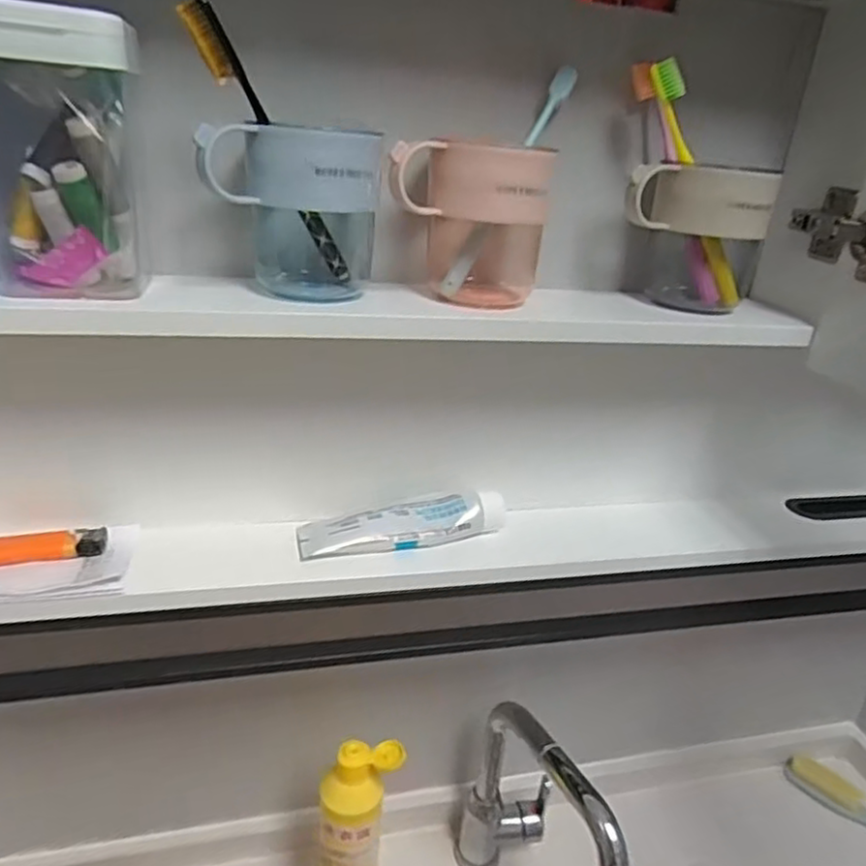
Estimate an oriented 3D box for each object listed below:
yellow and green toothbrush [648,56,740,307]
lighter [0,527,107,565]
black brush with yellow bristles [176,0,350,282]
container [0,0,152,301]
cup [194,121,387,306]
[{"bbox_3d":[0.191,-0.173,0.489,0.017,0.178,0.013,-22,21,13],"label":"yellow and green toothbrush"},{"bbox_3d":[-0.275,0.080,0.481,0.079,0.013,0.023,-3,26,-19],"label":"lighter"},{"bbox_3d":[-0.093,-0.163,0.412,0.011,0.183,0.018,24,66,35],"label":"black brush with yellow bristles"},{"bbox_3d":[-0.211,-0.154,0.389,0.082,0.146,0.076,-6,26,-23],"label":"container"},{"bbox_3d":[-0.089,-0.140,0.438,0.105,0.103,0.067,0,25,-11],"label":"cup"}]

